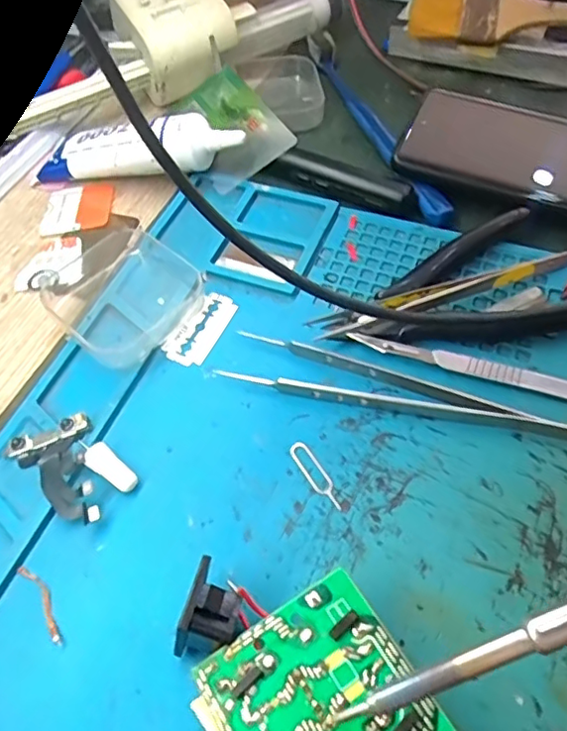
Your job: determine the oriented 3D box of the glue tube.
[{"bbox_3d":[-0.086,-0.122,0.332,0.129,0.023,0.025,-2,55,18],"label":"glue tube"}]

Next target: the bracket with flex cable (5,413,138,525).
[{"bbox_3d":[-0.086,0.040,0.237,0.053,0.008,0.031,38,66,25],"label":"bracket with flex cable"}]

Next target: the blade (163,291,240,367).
[{"bbox_3d":[-0.039,-0.018,0.278,0.021,0.004,0.042,24,61,19],"label":"blade"}]

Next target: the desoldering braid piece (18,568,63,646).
[{"bbox_3d":[-0.087,0.085,0.210,0.006,0.004,0.033,-34,60,-18],"label":"desoldering braid piece"}]

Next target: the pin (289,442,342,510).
[{"bbox_3d":[0.013,0.043,0.232,0.008,0.004,0.032,-29,59,-15],"label":"pin"}]

